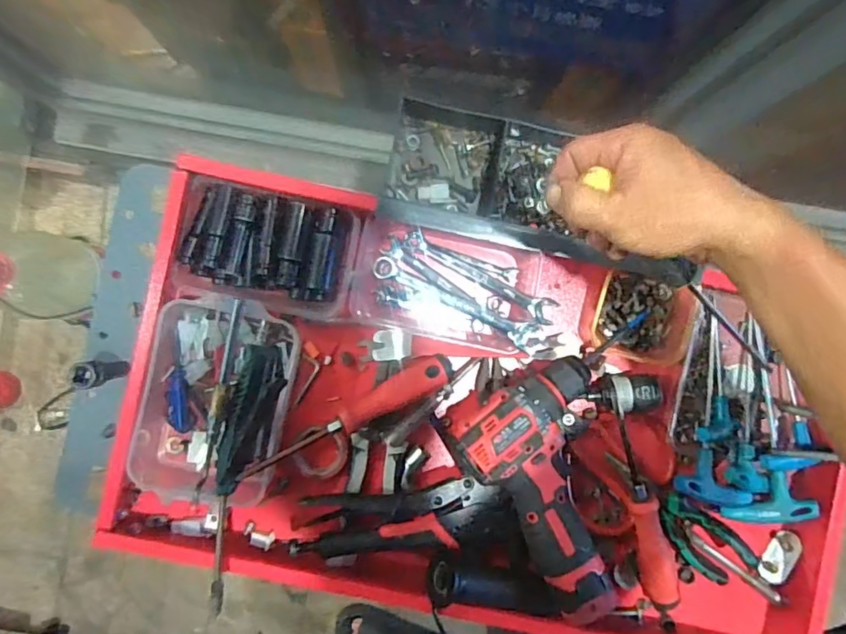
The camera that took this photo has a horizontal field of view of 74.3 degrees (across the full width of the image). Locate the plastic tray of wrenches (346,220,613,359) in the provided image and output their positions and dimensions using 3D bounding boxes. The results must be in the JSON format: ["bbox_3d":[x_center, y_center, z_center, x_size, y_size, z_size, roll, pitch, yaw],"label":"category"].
[{"bbox_3d":[0.053,-0.025,0.544,0.236,0.044,0.108,13,89,-2],"label":"plastic tray of wrenches"}]

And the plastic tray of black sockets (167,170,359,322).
[{"bbox_3d":[-0.148,-0.064,0.535,0.162,0.043,0.105,14,89,-2],"label":"plastic tray of black sockets"}]

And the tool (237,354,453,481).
[{"bbox_3d":[-0.064,0.095,0.513,0.205,0.035,0.029,-30,91,-2],"label":"tool"}]

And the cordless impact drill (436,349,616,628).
[{"bbox_3d":[0.127,0.146,0.519,0.135,0.086,0.197,-33,91,-2],"label":"cordless impact drill"}]

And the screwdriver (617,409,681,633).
[{"bbox_3d":[0.216,0.200,0.530,0.031,0.030,0.227,-12,90,-3],"label":"screwdriver"}]

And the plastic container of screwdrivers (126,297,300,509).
[{"bbox_3d":[-0.199,0.083,0.531,0.134,0.059,0.204,11,89,-2],"label":"plastic container of screwdrivers"}]

